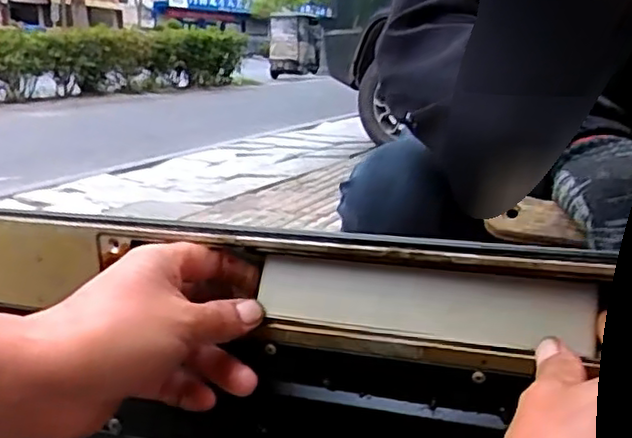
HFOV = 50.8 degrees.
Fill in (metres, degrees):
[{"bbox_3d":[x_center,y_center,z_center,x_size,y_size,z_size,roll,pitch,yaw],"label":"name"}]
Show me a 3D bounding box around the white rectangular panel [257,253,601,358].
[{"bbox_3d":[0.047,0.040,0.318,0.156,0.034,0.007,4,-28,19],"label":"white rectangular panel"}]

